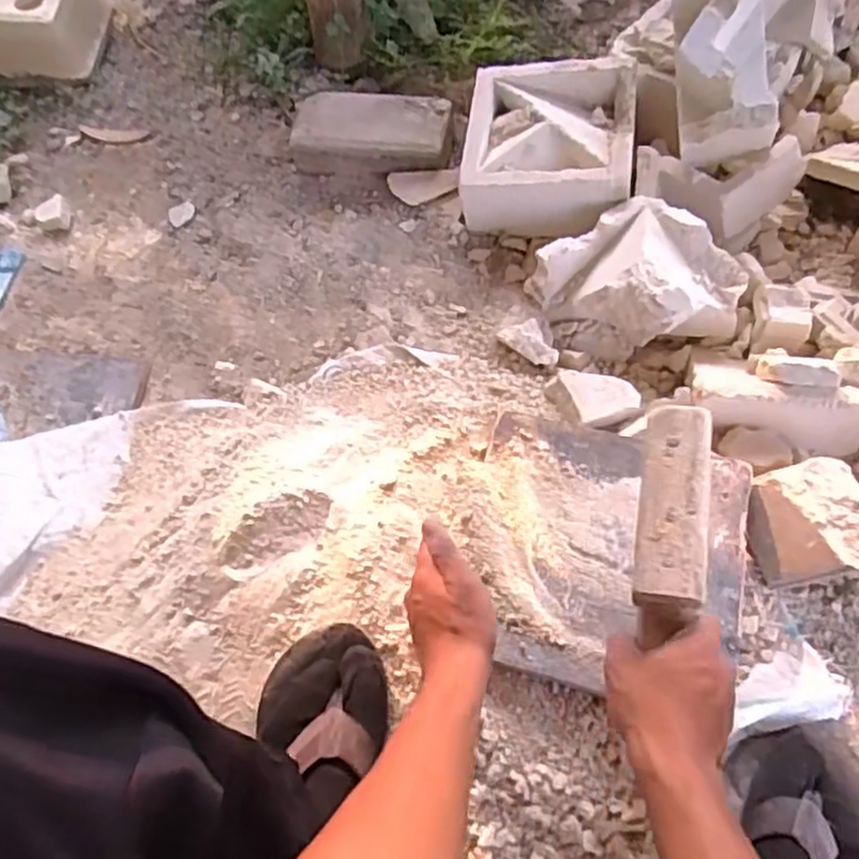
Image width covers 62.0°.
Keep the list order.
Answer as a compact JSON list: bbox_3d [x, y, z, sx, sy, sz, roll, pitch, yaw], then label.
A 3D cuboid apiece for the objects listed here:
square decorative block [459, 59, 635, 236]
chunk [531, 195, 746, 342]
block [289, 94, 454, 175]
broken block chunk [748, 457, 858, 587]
[{"bbox_3d":[0.148,-0.355,0.895,0.202,0.100,0.227,7,64,9],"label":"square decorative block"},{"bbox_3d":[0.245,-0.170,0.818,0.216,0.099,0.152,31,69,19],"label":"chunk"},{"bbox_3d":[-0.078,-0.406,0.995,0.218,0.063,0.112,7,64,8],"label":"block"},{"bbox_3d":[0.359,0.092,0.674,0.102,0.095,0.116,-18,63,-5],"label":"broken block chunk"}]

